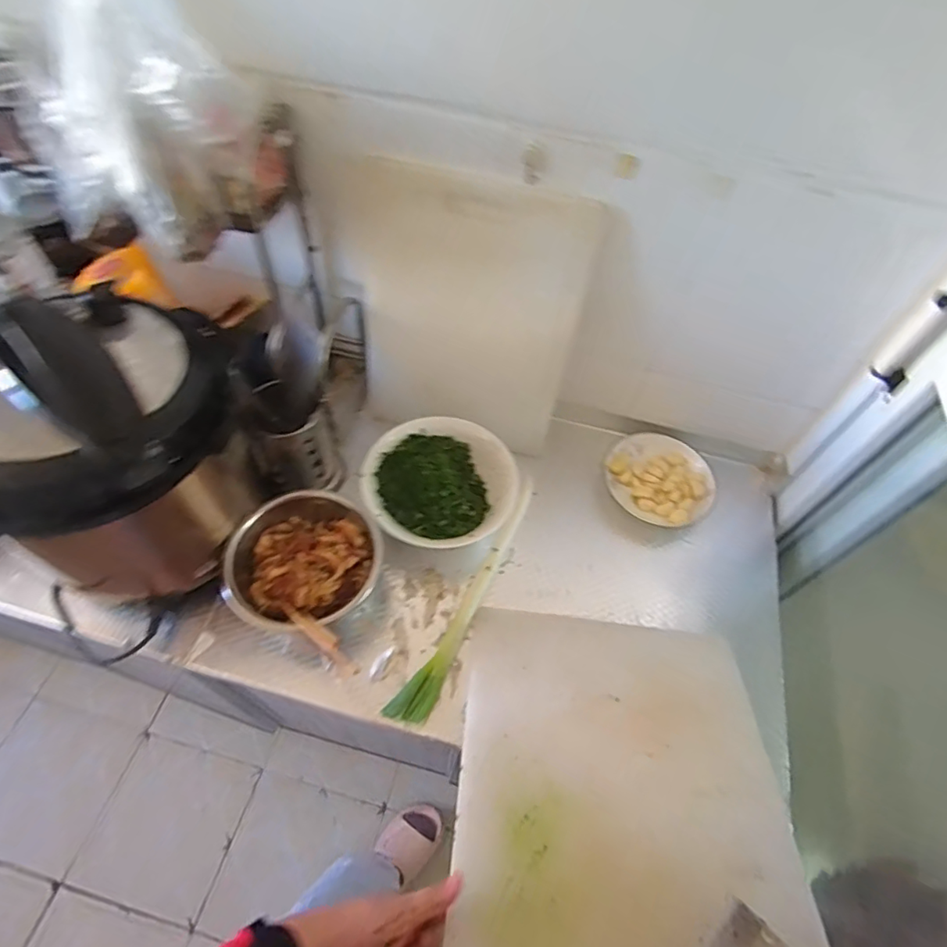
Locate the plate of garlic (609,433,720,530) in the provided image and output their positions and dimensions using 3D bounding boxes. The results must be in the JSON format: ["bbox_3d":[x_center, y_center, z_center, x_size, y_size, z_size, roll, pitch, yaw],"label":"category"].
[{"bbox_3d":[0.296,0.007,0.866,0.164,0.026,0.144,35,60,18],"label":"plate of garlic"}]

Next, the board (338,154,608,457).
[{"bbox_3d":[-0.029,-0.215,0.768,0.334,0.361,0.028,18,38,10],"label":"board"}]

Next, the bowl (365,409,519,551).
[{"bbox_3d":[-0.050,0.009,0.815,0.212,0.086,0.199,2,56,-3],"label":"bowl"}]

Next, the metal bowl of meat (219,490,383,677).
[{"bbox_3d":[-0.211,0.119,0.729,0.190,0.093,0.191,2,56,-3],"label":"metal bowl of meat"}]

